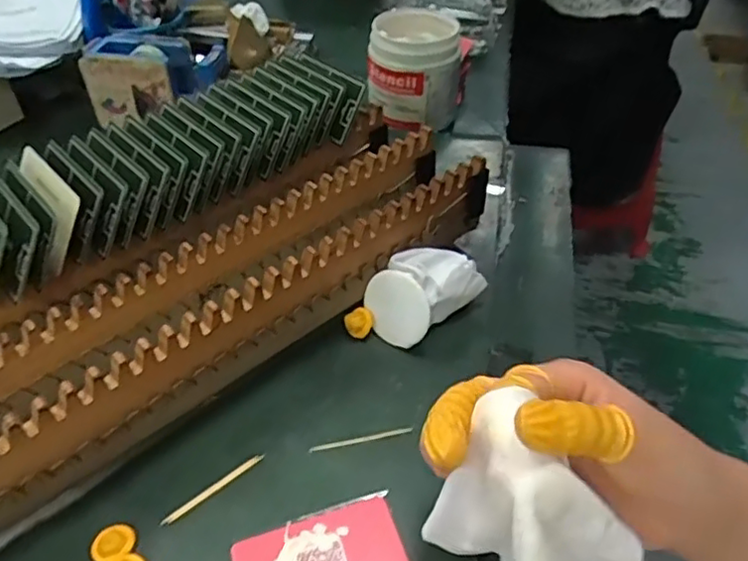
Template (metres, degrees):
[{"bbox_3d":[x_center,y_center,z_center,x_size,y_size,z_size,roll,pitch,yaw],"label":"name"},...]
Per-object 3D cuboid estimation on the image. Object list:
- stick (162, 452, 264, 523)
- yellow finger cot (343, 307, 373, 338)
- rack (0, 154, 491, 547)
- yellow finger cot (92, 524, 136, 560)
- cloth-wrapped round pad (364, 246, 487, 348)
[{"bbox_3d":[-0.091,0.118,0.367,0.064,0.004,0.005,-30,50,-28],"label":"stick"},{"bbox_3d":[-0.011,0.031,0.445,0.019,0.017,0.017,-3,43,-2],"label":"yellow finger cot"},{"bbox_3d":[-0.149,0.062,0.364,0.553,0.084,0.059,-31,51,-29],"label":"rack"},{"bbox_3d":[-0.138,0.140,0.341,0.021,0.006,0.019,-25,48,-24],"label":"yellow finger cot"},{"bbox_3d":[0.035,0.008,0.447,0.075,0.048,0.045,-28,49,-26],"label":"cloth-wrapped round pad"}]

